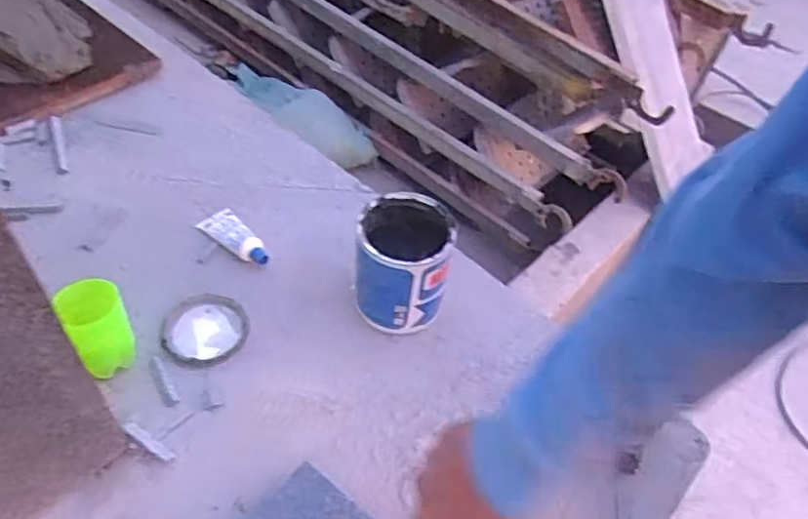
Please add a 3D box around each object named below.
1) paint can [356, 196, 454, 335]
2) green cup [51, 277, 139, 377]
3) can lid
[{"bbox_3d":[-0.002,0.009,0.687,0.095,0.123,0.099,3,49,-4],"label":"paint can"},{"bbox_3d":[-0.292,0.070,0.610,0.051,0.100,0.053,3,49,-4],"label":"green cup"},{"bbox_3d":[-0.214,0.074,0.677,0.086,0.006,0.094,3,49,-4],"label":"can lid"}]

